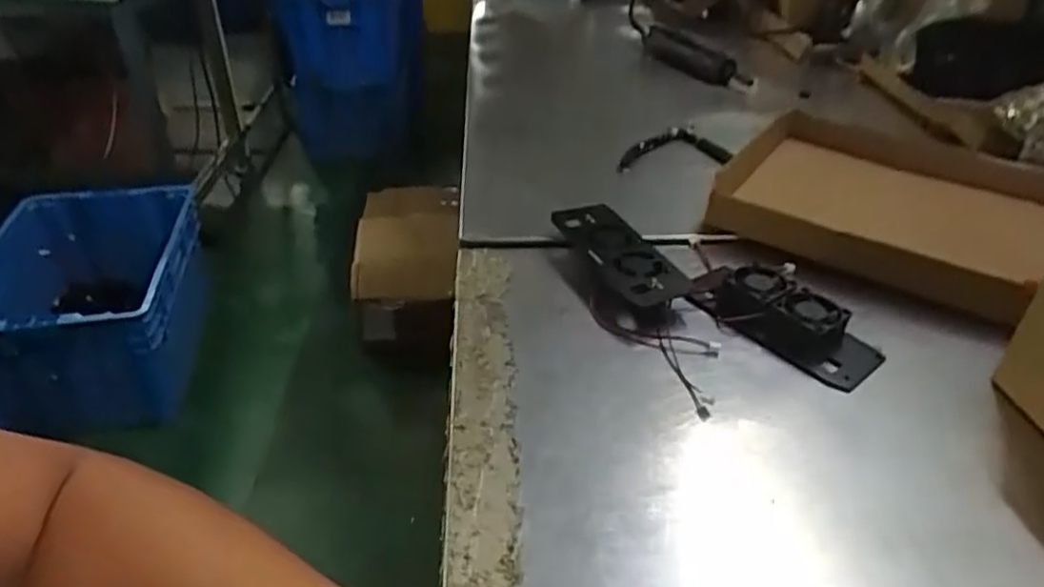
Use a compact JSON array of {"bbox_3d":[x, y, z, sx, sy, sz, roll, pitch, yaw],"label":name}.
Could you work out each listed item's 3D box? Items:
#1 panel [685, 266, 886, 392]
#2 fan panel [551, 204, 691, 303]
[{"bbox_3d":[0.185,0.014,0.486,0.062,0.027,0.128,-27,44,-35],"label":"panel"},{"bbox_3d":[0.077,-0.032,0.542,0.052,0.018,0.130,-17,41,-19],"label":"fan panel"}]

